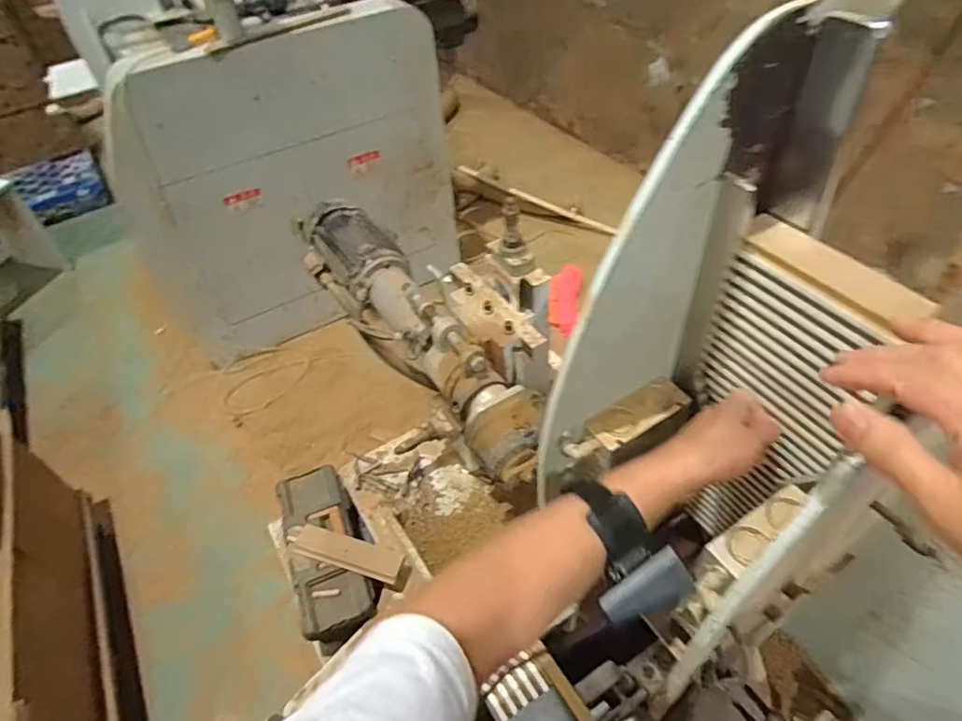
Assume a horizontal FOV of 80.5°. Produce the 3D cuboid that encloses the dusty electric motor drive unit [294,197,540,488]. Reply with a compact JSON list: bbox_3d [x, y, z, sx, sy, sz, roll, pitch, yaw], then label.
[{"bbox_3d":[-0.112,-0.066,0.930,0.155,0.136,0.687,-28,50,-19],"label":"dusty electric motor drive unit"}]

